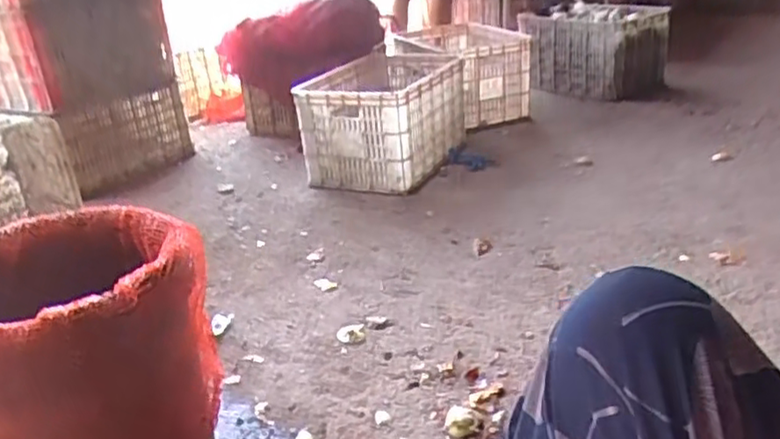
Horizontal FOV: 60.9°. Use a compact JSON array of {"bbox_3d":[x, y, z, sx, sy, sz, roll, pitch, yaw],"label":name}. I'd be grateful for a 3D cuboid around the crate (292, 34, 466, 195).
[{"bbox_3d":[-0.010,-0.297,1.963,0.356,0.324,0.648,8,26,26],"label":"crate"}]

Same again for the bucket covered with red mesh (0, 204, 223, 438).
[{"bbox_3d":[-0.377,0.216,0.825,0.316,0.371,0.295,-21,28,-33],"label":"bucket covered with red mesh"}]

